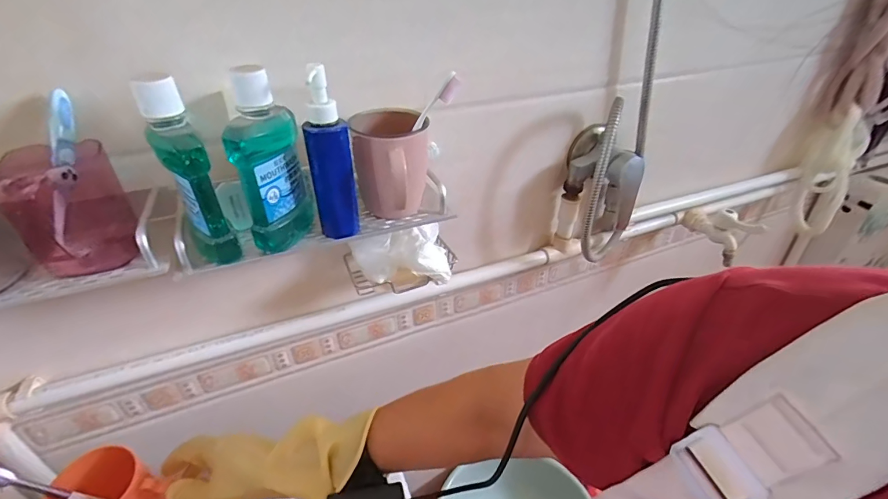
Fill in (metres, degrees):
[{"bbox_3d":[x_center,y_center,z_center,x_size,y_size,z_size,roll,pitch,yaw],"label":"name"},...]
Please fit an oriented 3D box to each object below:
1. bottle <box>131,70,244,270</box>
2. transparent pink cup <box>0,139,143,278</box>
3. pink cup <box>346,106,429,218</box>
[{"bbox_3d":[-0.231,-0.070,0.376,0.035,0.163,0.087,-20,38,-25],"label":"bottle"},{"bbox_3d":[-0.329,-0.034,0.369,0.078,0.097,0.094,-29,42,-34],"label":"transparent pink cup"},{"bbox_3d":[-0.056,-0.088,0.451,0.077,0.112,0.081,-1,34,1],"label":"pink cup"}]

